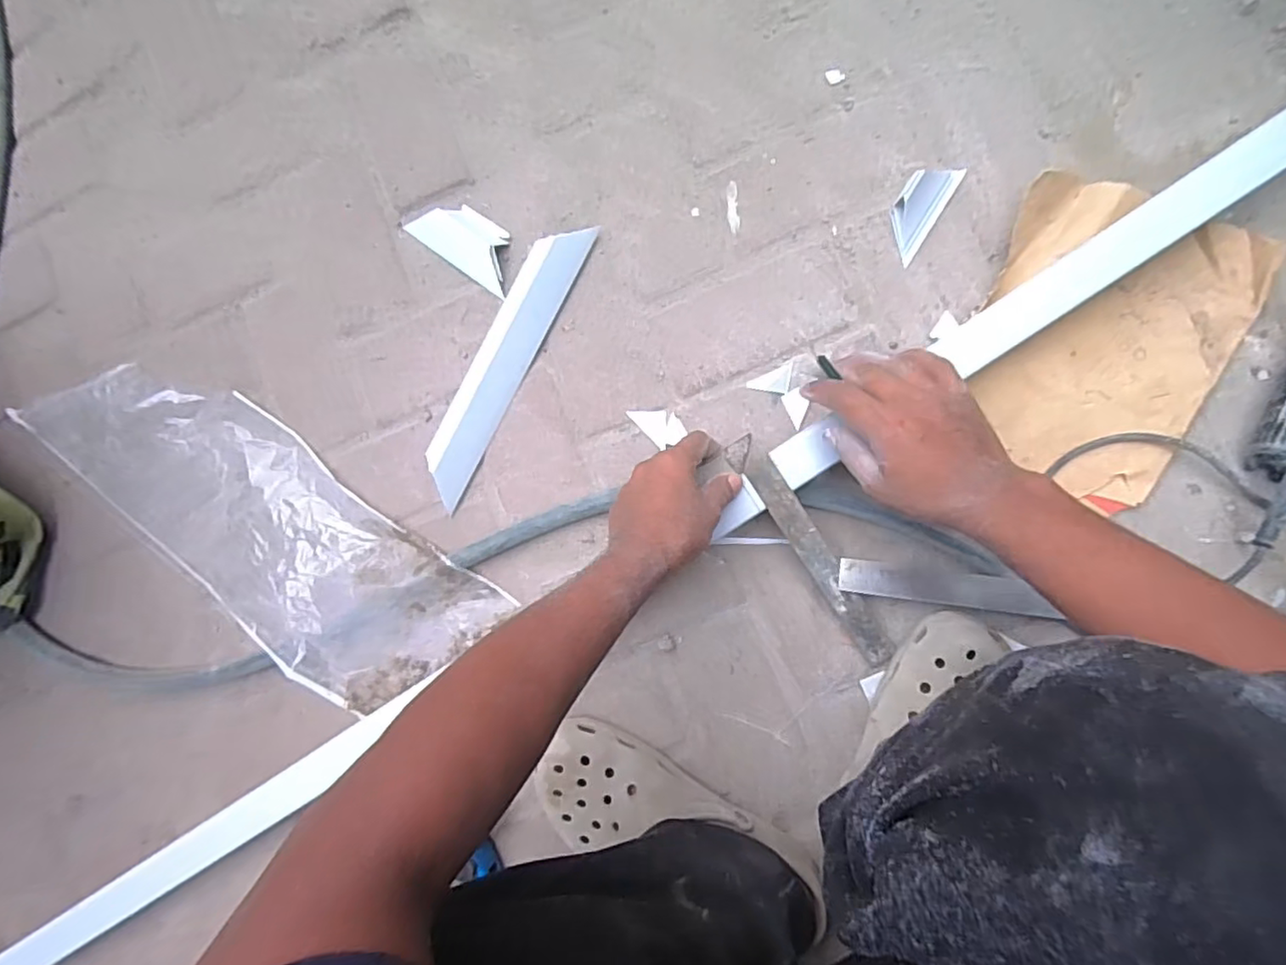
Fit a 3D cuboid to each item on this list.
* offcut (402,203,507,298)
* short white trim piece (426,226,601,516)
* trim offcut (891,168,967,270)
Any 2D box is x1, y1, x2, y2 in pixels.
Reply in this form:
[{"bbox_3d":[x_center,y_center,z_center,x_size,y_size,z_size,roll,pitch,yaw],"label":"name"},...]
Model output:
[{"bbox_3d":[-0.189,-0.260,0.668,0.130,0.009,0.059,36,93,9],"label":"offcut"},{"bbox_3d":[-0.151,-0.129,0.654,0.063,0.016,0.310,28,92,9],"label":"short white trim piece"},{"bbox_3d":[0.266,-0.266,0.597,0.042,0.026,0.099,34,93,9],"label":"trim offcut"}]

